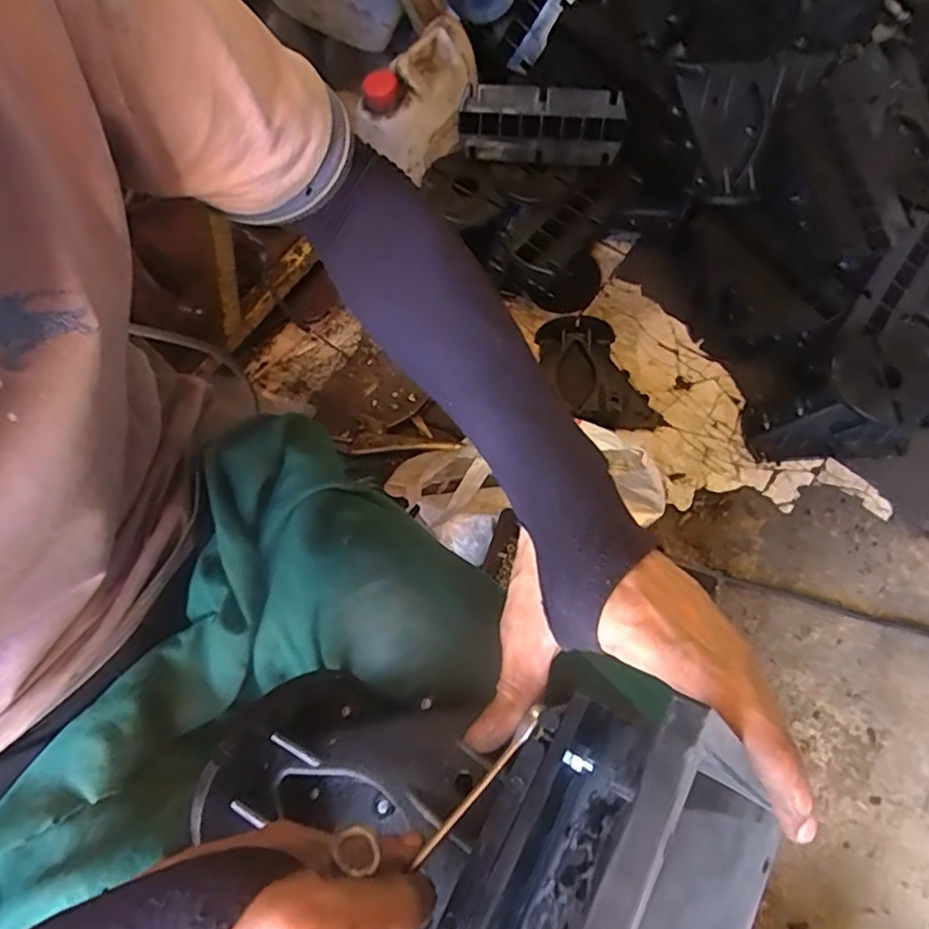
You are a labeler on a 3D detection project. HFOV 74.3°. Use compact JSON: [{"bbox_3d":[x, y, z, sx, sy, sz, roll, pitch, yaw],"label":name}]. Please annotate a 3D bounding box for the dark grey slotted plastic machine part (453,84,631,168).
[{"bbox_3d":[0.098,-0.438,0.793,0.209,0.085,0.031,8,26,8],"label":"dark grey slotted plastic machine part"}]

